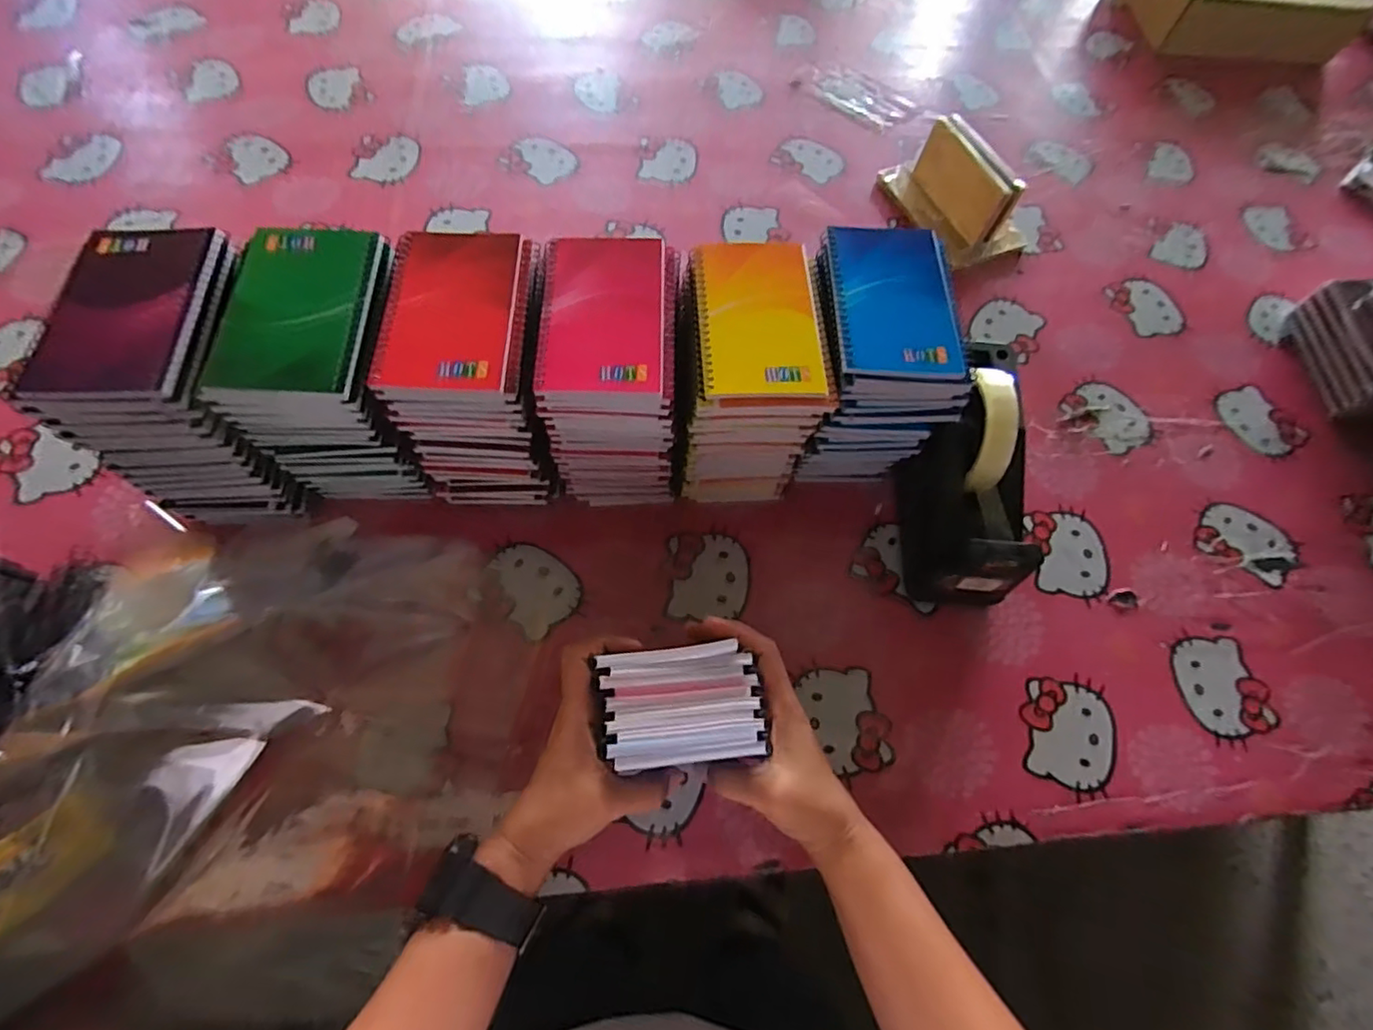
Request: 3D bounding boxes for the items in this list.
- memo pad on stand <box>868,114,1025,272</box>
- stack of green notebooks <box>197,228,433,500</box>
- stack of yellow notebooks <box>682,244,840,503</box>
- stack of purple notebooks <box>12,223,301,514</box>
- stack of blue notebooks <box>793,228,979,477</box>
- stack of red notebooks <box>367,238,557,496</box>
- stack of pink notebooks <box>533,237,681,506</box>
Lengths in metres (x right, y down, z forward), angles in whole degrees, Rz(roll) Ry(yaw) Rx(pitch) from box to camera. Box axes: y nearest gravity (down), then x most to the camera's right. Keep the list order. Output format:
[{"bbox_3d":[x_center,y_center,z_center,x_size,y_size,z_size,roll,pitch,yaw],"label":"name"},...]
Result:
[{"bbox_3d":[0.304,-0.359,0.651,0.098,0.083,0.166,-20,68,-12],"label":"memo pad on stand"},{"bbox_3d":[-0.253,-0.101,0.445,0.094,0.182,0.126,-2,66,-5],"label":"stack of green notebooks"},{"bbox_3d":[0.045,-0.103,0.476,0.098,0.165,0.132,-2,66,-4],"label":"stack of yellow notebooks"},{"bbox_3d":[-0.350,-0.092,0.439,0.105,0.170,0.144,0,66,-4],"label":"stack of purple notebooks"},{"bbox_3d":[0.146,-0.117,0.487,0.102,0.165,0.139,2,65,-3],"label":"stack of blue notebooks"},{"bbox_3d":[-0.155,-0.103,0.460,0.096,0.162,0.137,4,65,-2],"label":"stack of red notebooks"},{"bbox_3d":[-0.056,-0.104,0.467,0.093,0.165,0.129,1,66,-3],"label":"stack of pink notebooks"}]

